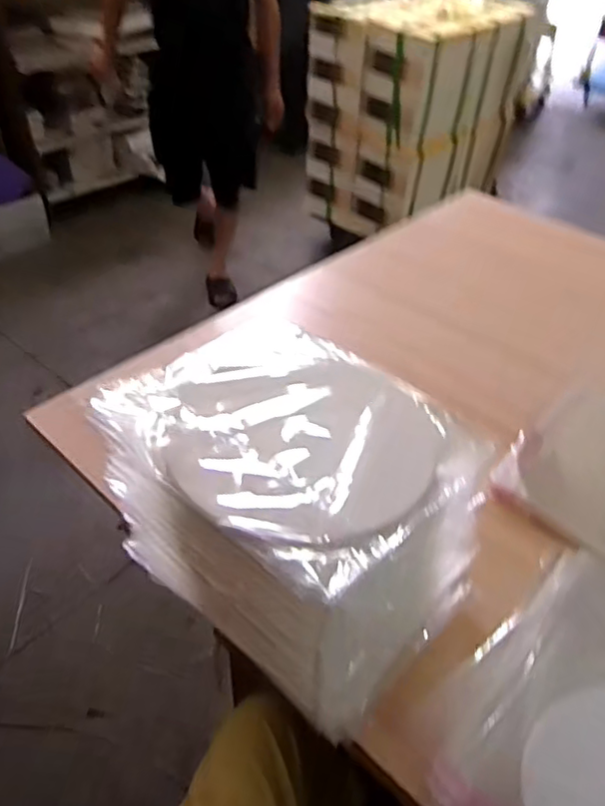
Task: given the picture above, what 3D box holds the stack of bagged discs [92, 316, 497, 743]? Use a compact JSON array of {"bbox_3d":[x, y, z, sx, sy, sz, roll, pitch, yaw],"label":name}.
[{"bbox_3d":[-0.003,0.101,0.668,0.330,0.238,0.263,33,50,29],"label":"stack of bagged discs"}]

